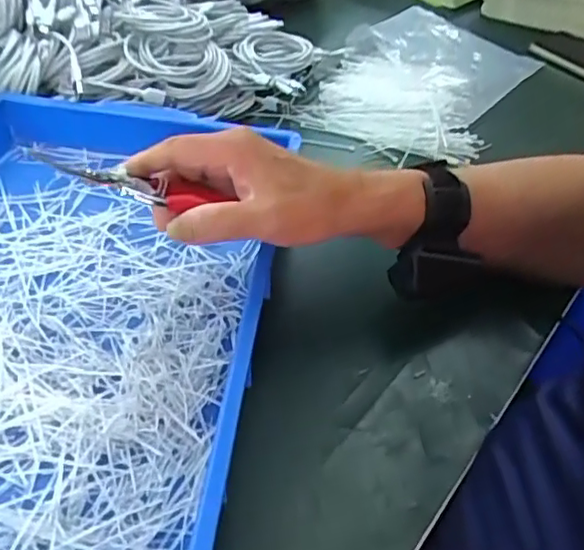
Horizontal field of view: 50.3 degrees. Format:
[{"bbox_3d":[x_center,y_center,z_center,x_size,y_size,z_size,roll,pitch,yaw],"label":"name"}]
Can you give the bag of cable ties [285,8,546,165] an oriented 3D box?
[{"bbox_3d":[0.145,-0.212,0.675,0.183,0.026,0.256,35,60,8],"label":"bag of cable ties"}]

